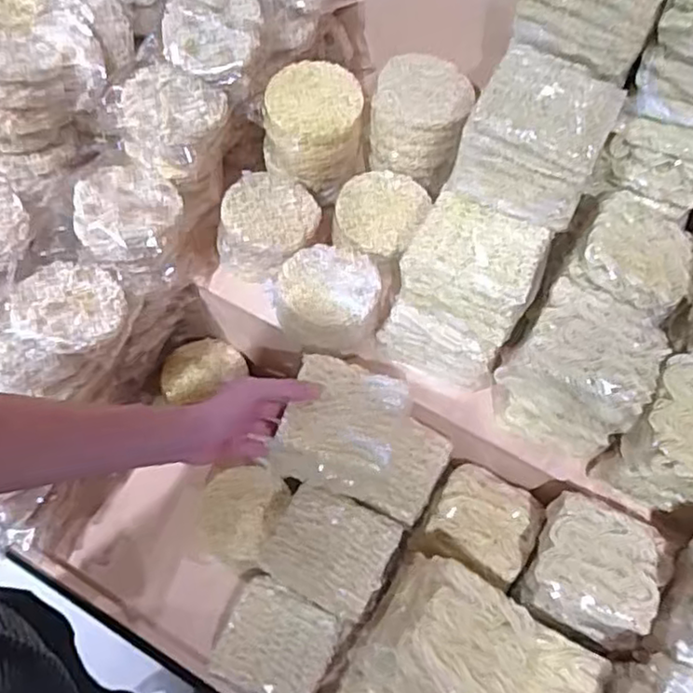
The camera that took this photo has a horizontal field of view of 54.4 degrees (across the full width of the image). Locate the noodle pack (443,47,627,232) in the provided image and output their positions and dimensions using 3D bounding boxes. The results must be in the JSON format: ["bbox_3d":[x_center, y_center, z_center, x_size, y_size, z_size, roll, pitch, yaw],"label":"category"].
[{"bbox_3d":[0.186,-0.203,0.653,0.116,0.097,0.119,26,63,11],"label":"noodle pack"}]

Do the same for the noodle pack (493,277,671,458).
[{"bbox_3d":[0.234,0.029,0.690,0.120,0.158,0.107,31,65,14],"label":"noodle pack"}]

